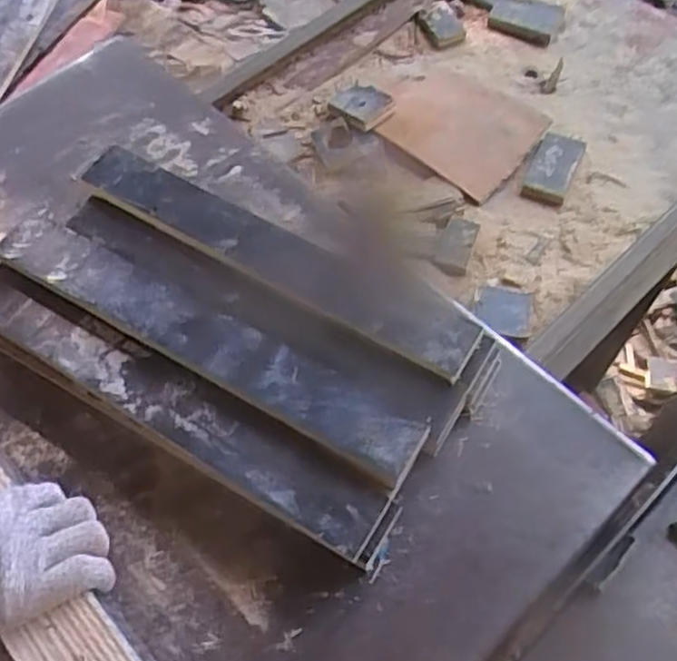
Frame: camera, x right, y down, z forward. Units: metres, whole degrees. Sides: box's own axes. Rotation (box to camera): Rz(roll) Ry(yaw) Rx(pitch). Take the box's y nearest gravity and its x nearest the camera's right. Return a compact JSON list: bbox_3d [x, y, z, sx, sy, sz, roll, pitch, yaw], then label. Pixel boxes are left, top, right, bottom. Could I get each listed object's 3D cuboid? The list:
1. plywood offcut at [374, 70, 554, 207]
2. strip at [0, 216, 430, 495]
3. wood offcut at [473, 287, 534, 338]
[{"bbox_3d":[0.138,-0.232,0.806,0.169,0.011,0.143,37,68,16],"label":"plywood offcut"},{"bbox_3d":[-0.105,0.005,0.540,0.375,0.017,0.053,28,67,16],"label":"strip"},{"bbox_3d":[0.157,-0.019,0.679,0.052,0.016,0.062,12,57,7],"label":"wood offcut"}]

